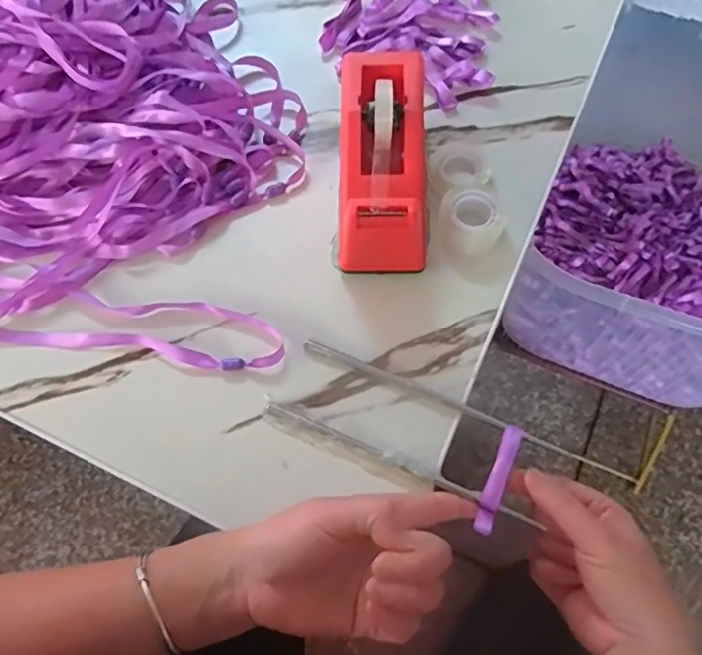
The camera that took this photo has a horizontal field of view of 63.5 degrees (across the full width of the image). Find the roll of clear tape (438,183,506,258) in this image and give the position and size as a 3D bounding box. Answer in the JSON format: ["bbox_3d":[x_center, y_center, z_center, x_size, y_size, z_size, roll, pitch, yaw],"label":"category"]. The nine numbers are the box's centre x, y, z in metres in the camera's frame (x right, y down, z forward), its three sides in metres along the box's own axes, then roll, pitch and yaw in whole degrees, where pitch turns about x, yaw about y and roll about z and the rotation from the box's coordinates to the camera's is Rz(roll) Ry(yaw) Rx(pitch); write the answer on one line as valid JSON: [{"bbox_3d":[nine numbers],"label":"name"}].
[{"bbox_3d":[0.088,-0.078,0.415,0.043,0.022,0.046,-1,67,2],"label":"roll of clear tape"}]

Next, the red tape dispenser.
[{"bbox_3d":[0.022,-0.117,0.410,0.063,0.075,0.154,1,67,3],"label":"red tape dispenser"}]

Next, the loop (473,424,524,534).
[{"bbox_3d":[0.089,0.091,0.344,0.011,0.007,0.068,22,67,11],"label":"loop"}]

